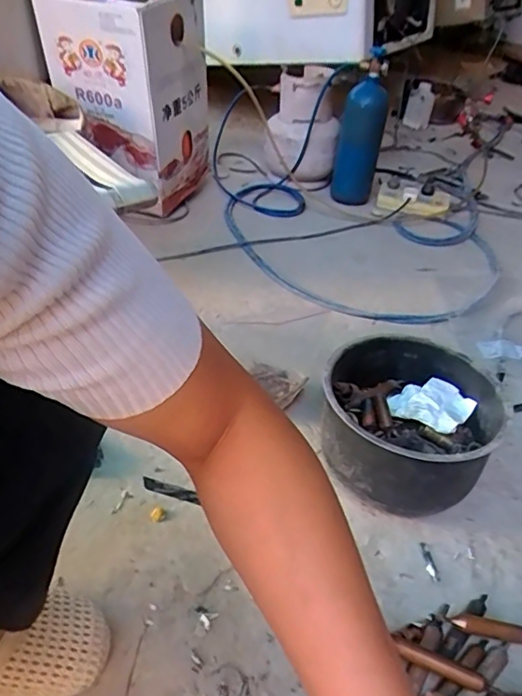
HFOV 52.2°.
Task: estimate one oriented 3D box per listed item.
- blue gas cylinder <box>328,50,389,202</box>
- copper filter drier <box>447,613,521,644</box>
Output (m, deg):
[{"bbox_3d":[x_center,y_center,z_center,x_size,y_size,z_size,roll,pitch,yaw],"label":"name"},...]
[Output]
[{"bbox_3d":[0.260,-0.557,1.385,0.106,0.381,0.132,13,40,7],"label":"blue gas cylinder"},{"bbox_3d":[0.270,0.312,0.588,0.132,0.017,0.020,16,39,-8],"label":"copper filter drier"}]

